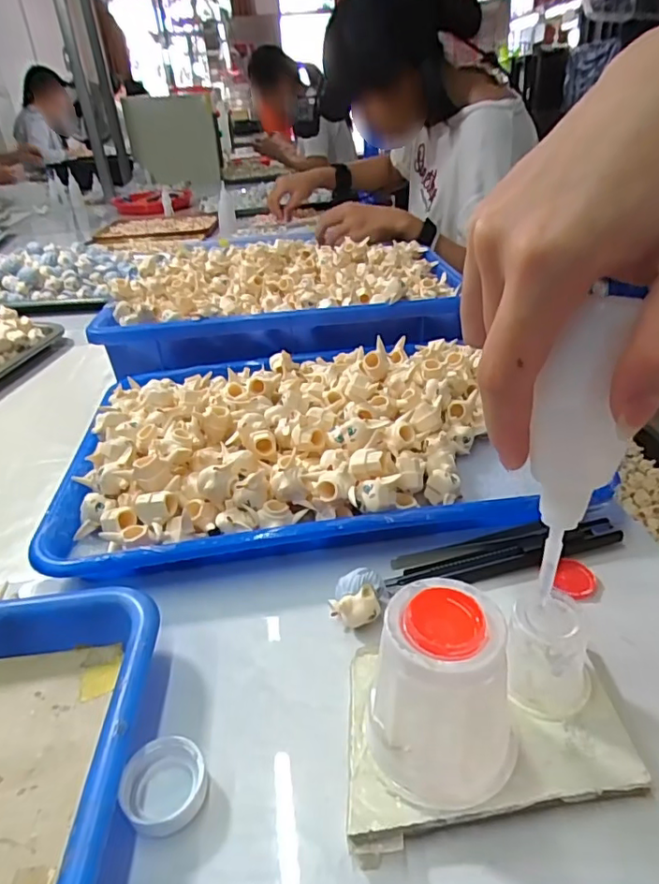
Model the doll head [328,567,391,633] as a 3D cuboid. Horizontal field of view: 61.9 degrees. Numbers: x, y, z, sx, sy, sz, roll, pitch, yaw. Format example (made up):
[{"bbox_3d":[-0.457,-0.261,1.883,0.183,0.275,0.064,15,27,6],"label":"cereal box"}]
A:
[{"bbox_3d":[0.015,0.077,0.269,0.025,0.024,0.025,2,31,10],"label":"doll head"}]

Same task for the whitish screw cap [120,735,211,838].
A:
[{"bbox_3d":[-0.061,0.128,0.204,0.031,0.011,0.030,-3,31,2],"label":"whitish screw cap"}]

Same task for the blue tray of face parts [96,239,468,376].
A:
[{"bbox_3d":[-0.045,-0.167,0.596,0.362,0.058,0.250,-5,31,-2],"label":"blue tray of face parts"}]

